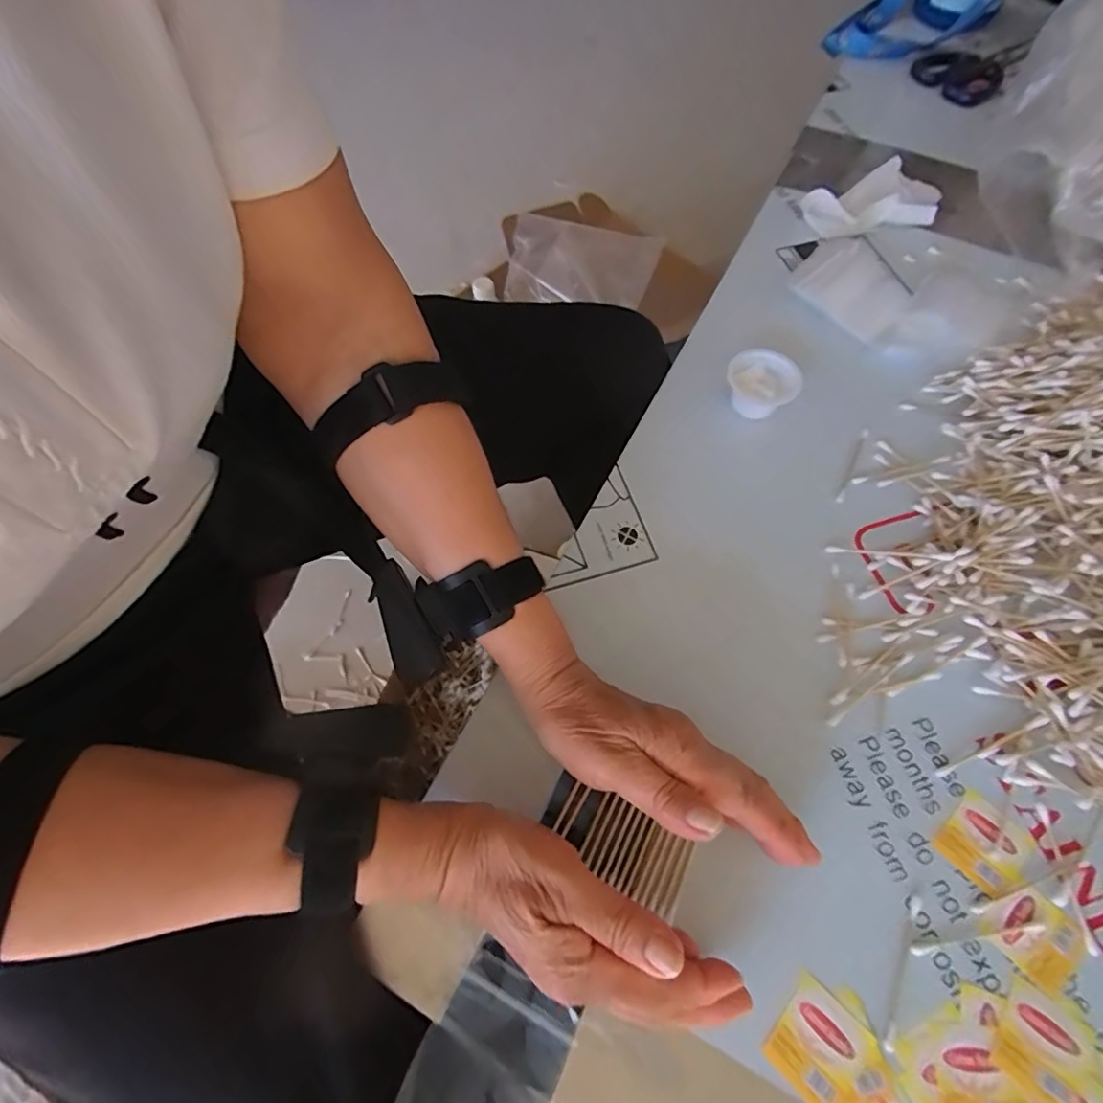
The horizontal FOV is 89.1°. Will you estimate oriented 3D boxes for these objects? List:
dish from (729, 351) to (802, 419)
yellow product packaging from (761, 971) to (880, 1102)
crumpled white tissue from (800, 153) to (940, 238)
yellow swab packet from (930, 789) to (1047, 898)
[{"bbox_3d":[0.161,-0.127,0.429,0.052,0.025,0.044,16,67,9],"label":"dish"},{"bbox_3d":[0.131,0.243,0.275,0.040,0.004,0.043,42,73,19],"label":"yellow product packaging"},{"bbox_3d":[0.302,-0.328,0.523,0.126,0.019,0.074,-25,67,-12],"label":"crumpled white tissue"},{"bbox_3d":[0.243,0.165,0.311,0.042,0.004,0.044,-40,70,-15],"label":"yellow swab packet"}]

